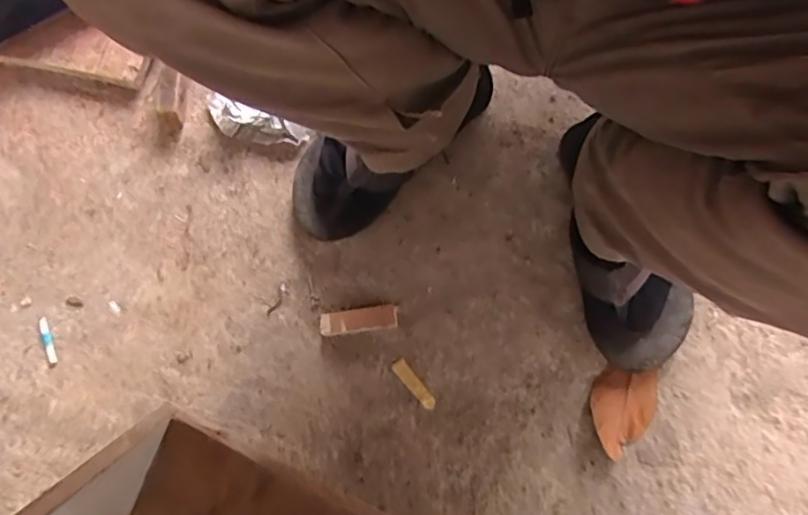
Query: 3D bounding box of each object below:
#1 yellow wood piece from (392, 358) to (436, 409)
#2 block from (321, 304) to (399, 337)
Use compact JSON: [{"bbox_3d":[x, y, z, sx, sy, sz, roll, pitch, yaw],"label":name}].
[{"bbox_3d":[0.011,0.131,0.607,0.015,0.005,0.058,-40,79,-10],"label":"yellow wood piece"},{"bbox_3d":[-0.047,0.067,0.617,0.081,0.015,0.023,-7,75,-2],"label":"block"}]

